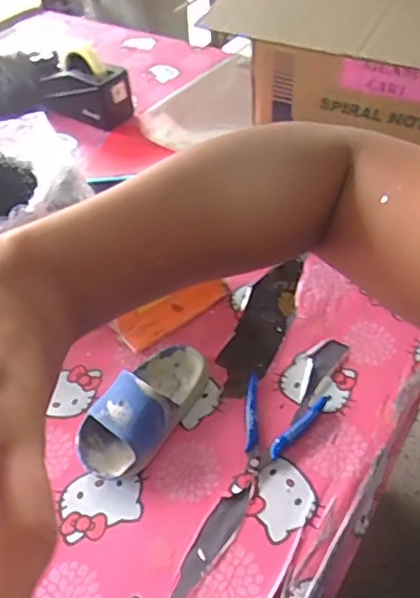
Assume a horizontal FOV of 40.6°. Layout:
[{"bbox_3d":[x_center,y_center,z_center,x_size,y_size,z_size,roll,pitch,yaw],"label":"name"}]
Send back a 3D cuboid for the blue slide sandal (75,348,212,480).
[{"bbox_3d":[-0.070,0.109,0.611,0.080,0.056,0.175,26,54,25],"label":"blue slide sandal"}]

